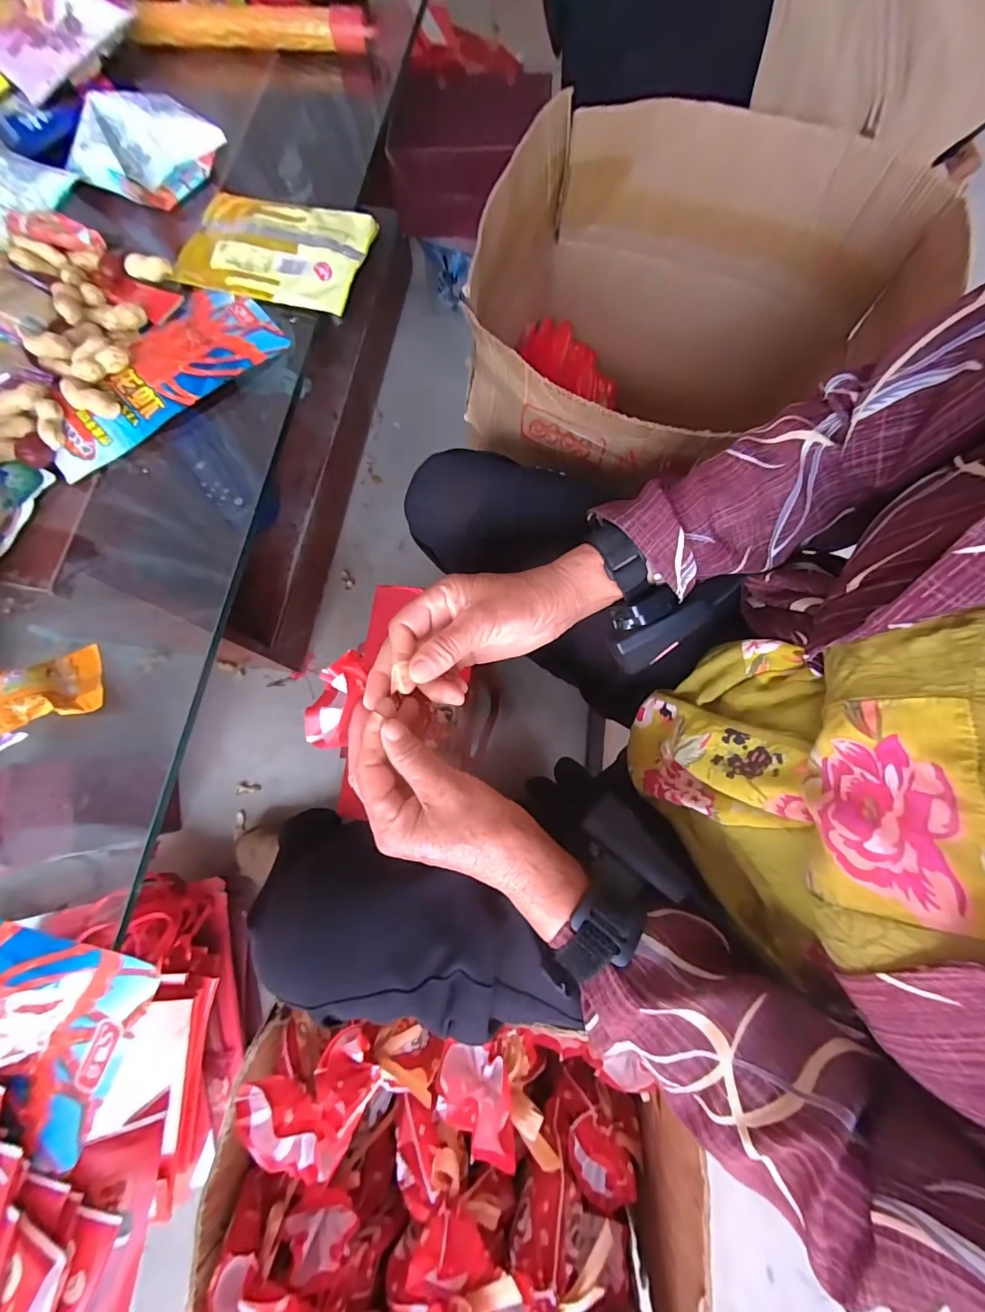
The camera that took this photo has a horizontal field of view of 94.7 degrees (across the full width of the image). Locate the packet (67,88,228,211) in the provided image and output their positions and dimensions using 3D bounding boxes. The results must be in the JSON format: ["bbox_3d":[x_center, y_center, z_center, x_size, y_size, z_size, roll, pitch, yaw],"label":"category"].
[{"bbox_3d":[-0.285,-0.413,0.373,0.127,0.050,0.056,-22,77,-4],"label":"packet"}]

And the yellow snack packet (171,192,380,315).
[{"bbox_3d":[-0.181,-0.339,0.377,0.146,0.015,0.094,15,77,5],"label":"yellow snack packet"}]

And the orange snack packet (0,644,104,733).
[{"bbox_3d":[-0.287,0.022,0.288,0.059,0.024,0.044,-23,77,-4],"label":"orange snack packet"}]

